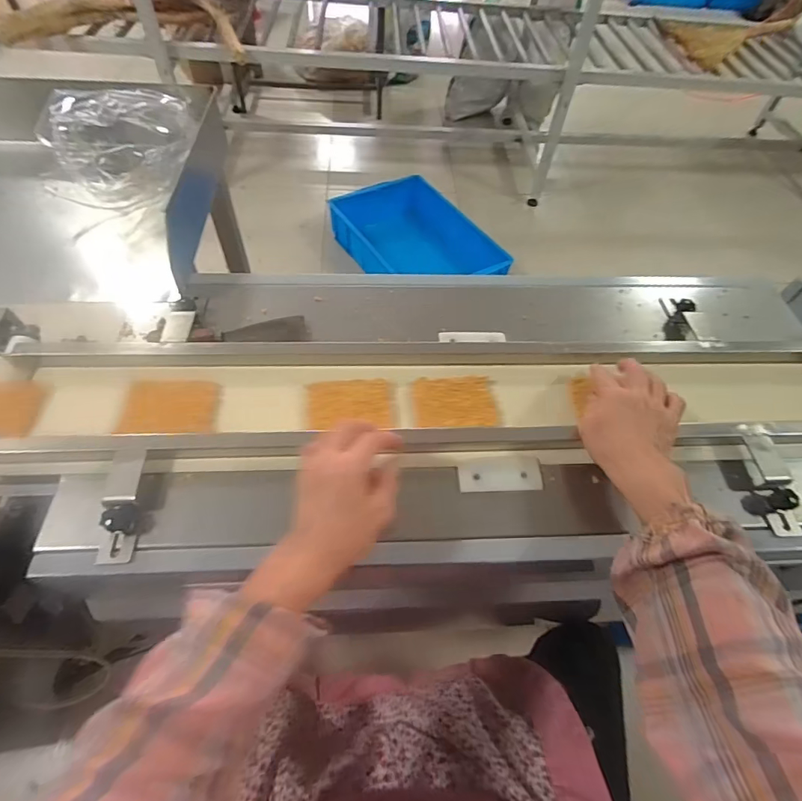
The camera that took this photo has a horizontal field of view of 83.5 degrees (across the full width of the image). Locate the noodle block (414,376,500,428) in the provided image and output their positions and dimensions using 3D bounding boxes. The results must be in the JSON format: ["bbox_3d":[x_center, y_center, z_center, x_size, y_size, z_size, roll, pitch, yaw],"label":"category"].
[{"bbox_3d":[0.061,0.000,0.508,0.089,0.013,0.073,0,56,-4],"label":"noodle block"}]

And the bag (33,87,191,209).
[{"bbox_3d":[-0.435,-0.397,0.691,0.122,0.141,0.216,29,59,15],"label":"bag"}]

